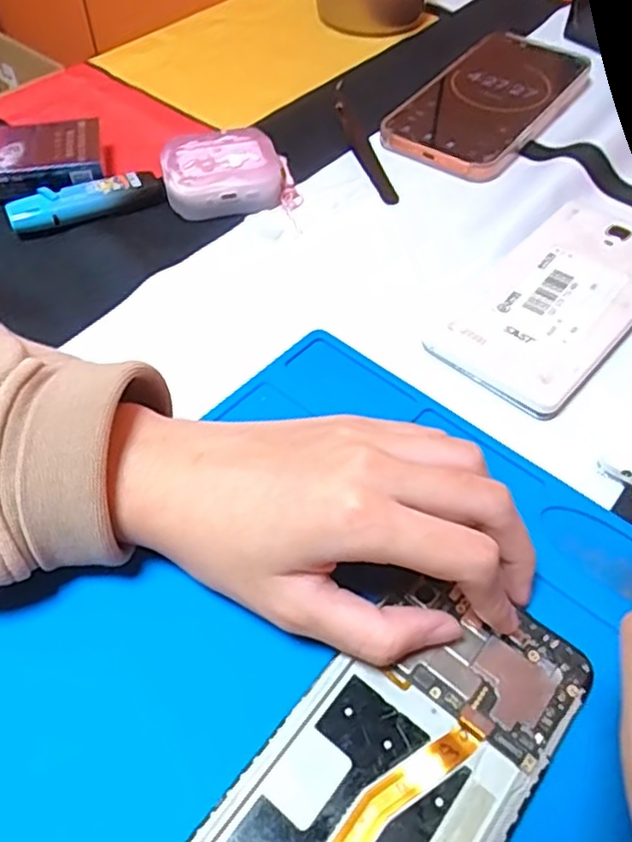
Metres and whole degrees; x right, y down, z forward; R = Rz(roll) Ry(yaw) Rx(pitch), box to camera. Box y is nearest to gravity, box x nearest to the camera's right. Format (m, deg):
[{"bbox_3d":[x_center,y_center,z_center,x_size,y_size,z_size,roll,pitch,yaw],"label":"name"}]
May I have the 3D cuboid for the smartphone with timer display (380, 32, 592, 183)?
[{"bbox_3d":[0.122,-0.216,0.448,0.080,0.013,0.176,32,59,22],"label":"smartphone with timer display"}]

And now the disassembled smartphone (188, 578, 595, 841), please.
[{"bbox_3d":[0.021,0.112,0.200,0.147,0.006,0.071,-38,62,-26],"label":"disassembled smartphone"}]

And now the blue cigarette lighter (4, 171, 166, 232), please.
[{"bbox_3d":[-0.128,-0.123,0.378,0.085,0.016,0.021,-19,55,-14],"label":"blue cigarette lighter"}]

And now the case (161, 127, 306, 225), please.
[{"bbox_3d":[-0.049,-0.140,0.381,0.073,0.029,0.042,-8,53,-6],"label":"case"}]

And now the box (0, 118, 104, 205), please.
[{"bbox_3d":[-0.177,-0.151,0.392,0.098,0.026,0.055,-8,53,-6],"label":"box"}]

